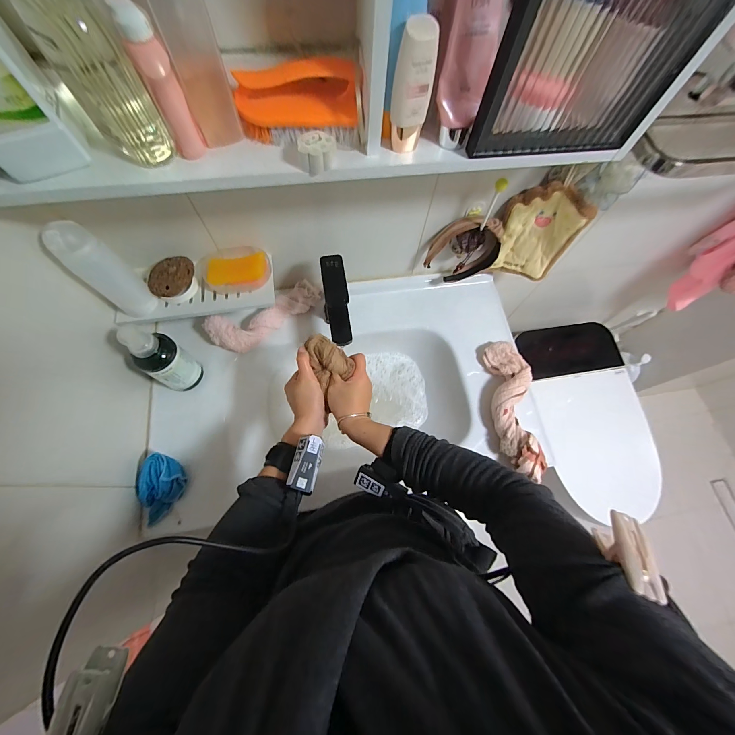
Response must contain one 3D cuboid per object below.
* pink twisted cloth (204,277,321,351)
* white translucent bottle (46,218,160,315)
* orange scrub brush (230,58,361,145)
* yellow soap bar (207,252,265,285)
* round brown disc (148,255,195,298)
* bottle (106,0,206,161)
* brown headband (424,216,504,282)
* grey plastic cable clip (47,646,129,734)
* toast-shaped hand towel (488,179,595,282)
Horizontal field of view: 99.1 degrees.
[{"bbox_3d":[-0.212,-0.106,0.676,0.251,0.056,0.078,-27,73,-12],"label":"pink twisted cloth"},{"bbox_3d":[-0.400,-0.143,0.483,0.044,0.168,0.056,43,73,13],"label":"white translucent bottle"},{"bbox_3d":[-0.076,-0.290,0.347,0.133,0.057,0.054,-6,70,-5],"label":"orange scrub brush"},{"bbox_3d":[-0.240,-0.181,0.578,0.107,0.015,0.049,-3,109,1],"label":"yellow soap bar"},{"bbox_3d":[-0.348,-0.161,0.563,0.062,0.039,0.084,30,71,8],"label":"round brown disc"},{"bbox_3d":[-0.195,-0.267,0.303,0.029,0.112,0.028,-16,71,-9],"label":"bottle"},{"bbox_3d":[0.198,-0.248,0.655,0.140,0.153,0.047,7,69,0],"label":"brown headband"},{"bbox_3d":[-0.164,0.200,0.181,0.024,0.027,0.052,8,69,0],"label":"grey plastic cable clip"},{"bbox_3d":[0.329,-0.258,0.631,0.151,0.204,0.040,17,69,4],"label":"toast-shaped hand towel"}]

